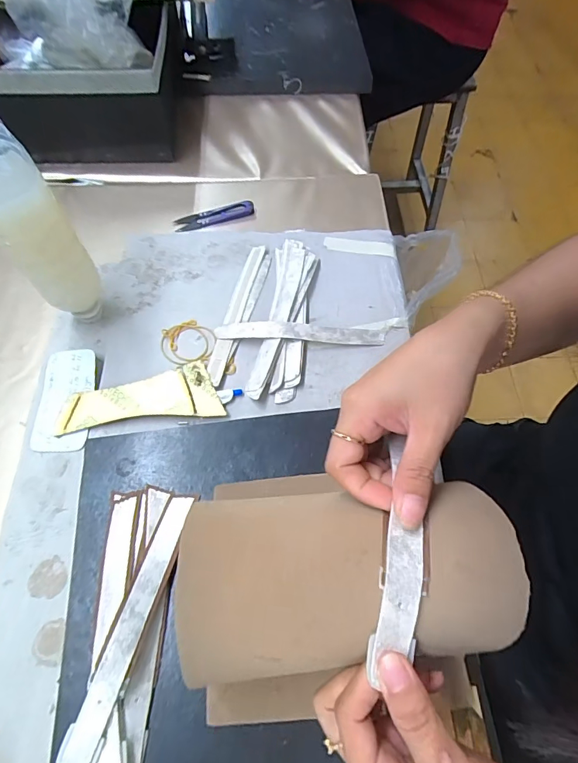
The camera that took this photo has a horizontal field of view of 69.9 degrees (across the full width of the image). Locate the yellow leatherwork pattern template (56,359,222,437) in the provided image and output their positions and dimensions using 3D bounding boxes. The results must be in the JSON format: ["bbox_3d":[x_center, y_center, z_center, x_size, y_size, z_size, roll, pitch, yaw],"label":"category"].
[{"bbox_3d":[-0.149,0.019,0.411,0.157,0.017,0.056,-9,62,-5],"label":"yellow leatherwork pattern template"}]

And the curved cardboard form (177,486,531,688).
[{"bbox_3d":[0.033,0.101,0.221,0.178,0.019,0.084,-2,62,-5],"label":"curved cardboard form"}]

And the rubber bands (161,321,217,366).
[{"bbox_3d":[-0.107,-0.041,0.442,0.057,0.013,0.054,0,62,0],"label":"rubber bands"}]

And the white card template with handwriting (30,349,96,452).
[{"bbox_3d":[-0.223,0.018,0.412,0.054,0.004,0.104,-6,69,3],"label":"white card template with handwriting"}]

